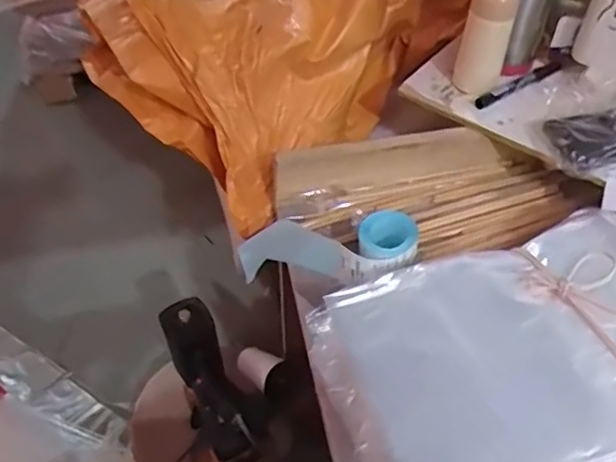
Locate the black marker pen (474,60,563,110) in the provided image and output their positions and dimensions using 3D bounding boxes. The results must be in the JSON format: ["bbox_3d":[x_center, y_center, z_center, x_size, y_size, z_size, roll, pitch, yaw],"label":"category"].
[{"bbox_3d":[0.253,-0.174,0.694,0.133,0.013,0.017,-26,54,-20],"label":"black marker pen"}]

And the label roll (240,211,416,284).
[{"bbox_3d":[0.019,0.018,0.619,0.196,0.058,0.082,0,44,34],"label":"label roll"}]

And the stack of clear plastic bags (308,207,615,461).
[{"bbox_3d":[0.229,0.109,0.502,0.417,0.062,0.251,-17,51,-13],"label":"stack of clear plastic bags"}]

